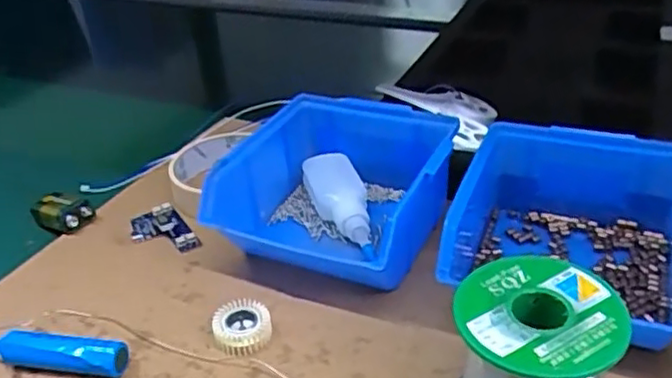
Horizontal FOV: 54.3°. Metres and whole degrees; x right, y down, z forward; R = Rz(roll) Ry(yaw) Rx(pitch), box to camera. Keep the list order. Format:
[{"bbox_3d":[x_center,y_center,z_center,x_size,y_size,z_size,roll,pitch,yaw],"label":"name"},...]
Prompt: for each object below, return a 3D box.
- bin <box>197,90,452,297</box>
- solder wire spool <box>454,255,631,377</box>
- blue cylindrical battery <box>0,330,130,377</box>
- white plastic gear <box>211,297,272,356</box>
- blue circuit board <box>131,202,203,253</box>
[{"bbox_3d":[0.001,0.001,0.428,0.126,0.060,0.135,9,39,20],"label":"bin"},{"bbox_3d":[0.087,0.079,0.289,0.065,0.069,0.067,-4,36,3],"label":"solder wire spool"},{"bbox_3d":[-0.146,0.088,0.349,0.071,0.020,0.015,1,37,9],"label":"blue cylindrical battery"},{"bbox_3d":[-0.052,0.076,0.363,0.032,0.014,0.029,-13,37,-10],"label":"white plastic gear"},{"bbox_3d":[-0.122,0.029,0.454,0.036,0.005,0.056,-25,40,-24],"label":"blue circuit board"}]

